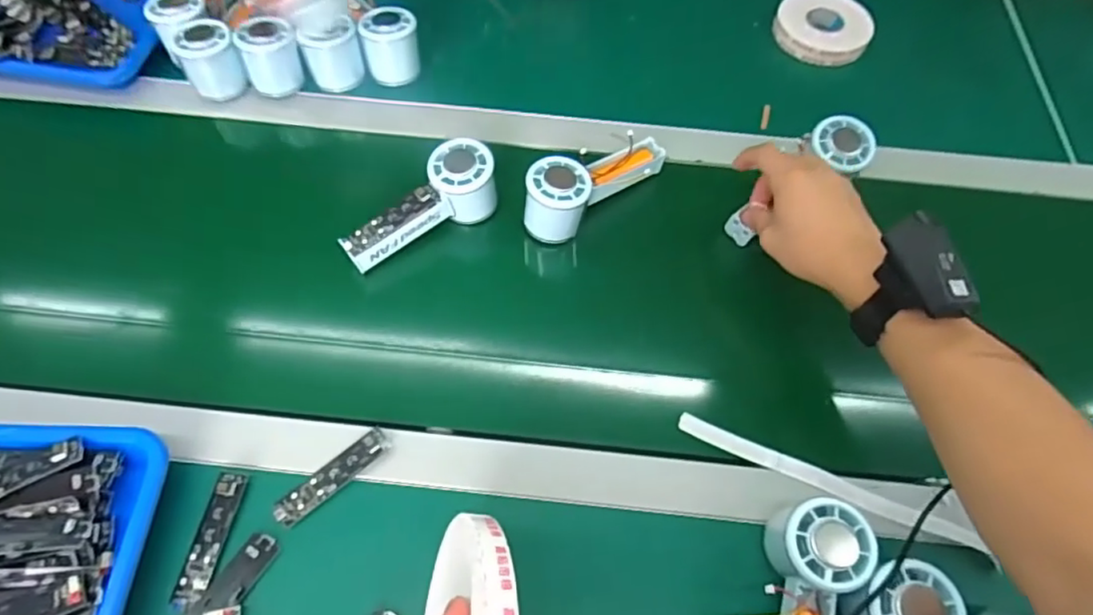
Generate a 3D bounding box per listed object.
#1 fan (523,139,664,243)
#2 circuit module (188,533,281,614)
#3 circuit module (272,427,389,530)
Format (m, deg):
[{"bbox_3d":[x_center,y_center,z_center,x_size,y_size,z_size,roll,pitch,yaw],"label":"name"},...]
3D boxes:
[{"bbox_3d":[0.046,-0.122,0.578,0.149,0.054,0.050,-32,67,-15],"label":"fan"},{"bbox_3d":[-0.223,0.197,0.423,0.023,0.008,0.091,30,67,14],"label":"circuit module"},{"bbox_3d":[-0.160,0.126,0.468,0.092,0.008,0.023,-39,69,-18],"label":"circuit module"}]

